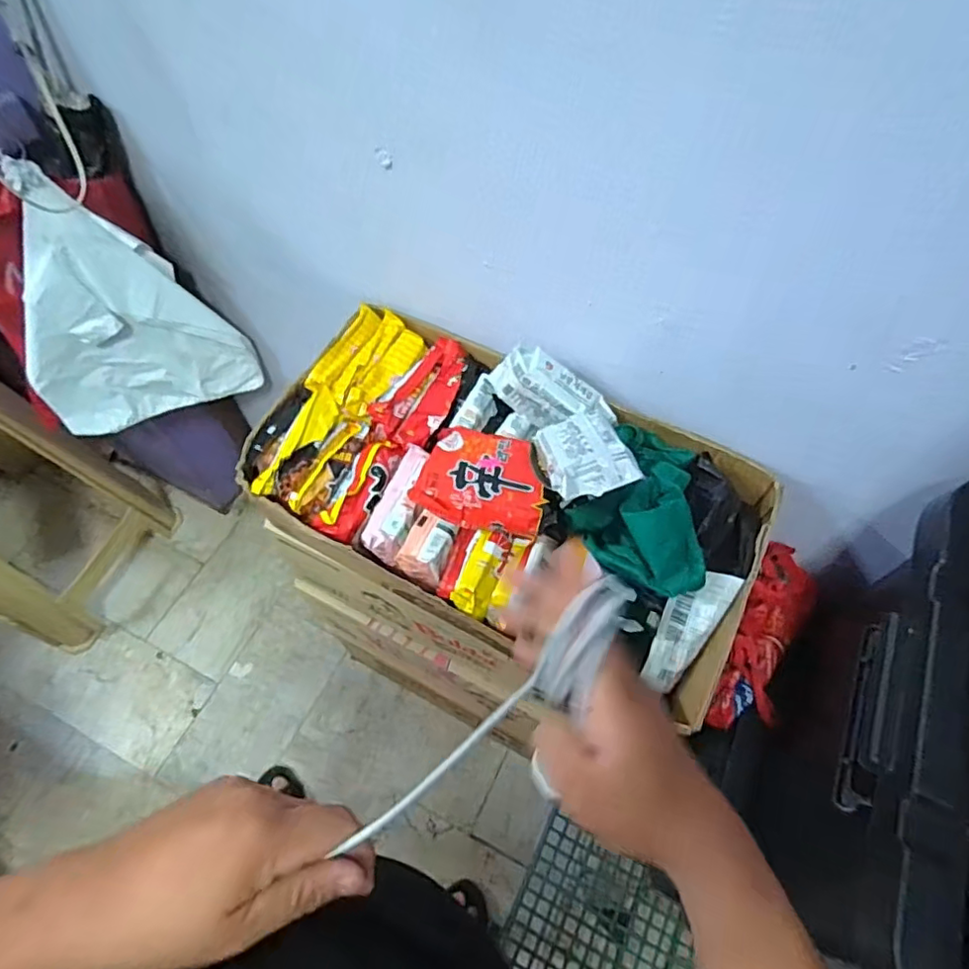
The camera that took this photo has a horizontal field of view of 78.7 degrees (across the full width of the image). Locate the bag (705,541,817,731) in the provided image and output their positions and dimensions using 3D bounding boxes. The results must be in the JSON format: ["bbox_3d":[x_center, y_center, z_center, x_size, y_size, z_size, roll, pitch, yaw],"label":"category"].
[{"bbox_3d":[0.336,0.190,0.709,0.107,0.081,0.230,25,80,12],"label":"bag"}]

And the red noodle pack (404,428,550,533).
[{"bbox_3d":[0.003,-0.011,0.624,0.136,0.041,0.127,13,61,6],"label":"red noodle pack"}]

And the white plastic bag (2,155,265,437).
[{"bbox_3d":[-0.529,-0.240,0.853,0.302,0.351,0.090,-23,64,-14],"label":"white plastic bag"}]

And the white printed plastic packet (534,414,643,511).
[{"bbox_3d":[0.094,-0.031,0.581,0.077,0.027,0.118,-21,34,5],"label":"white printed plastic packet"}]

